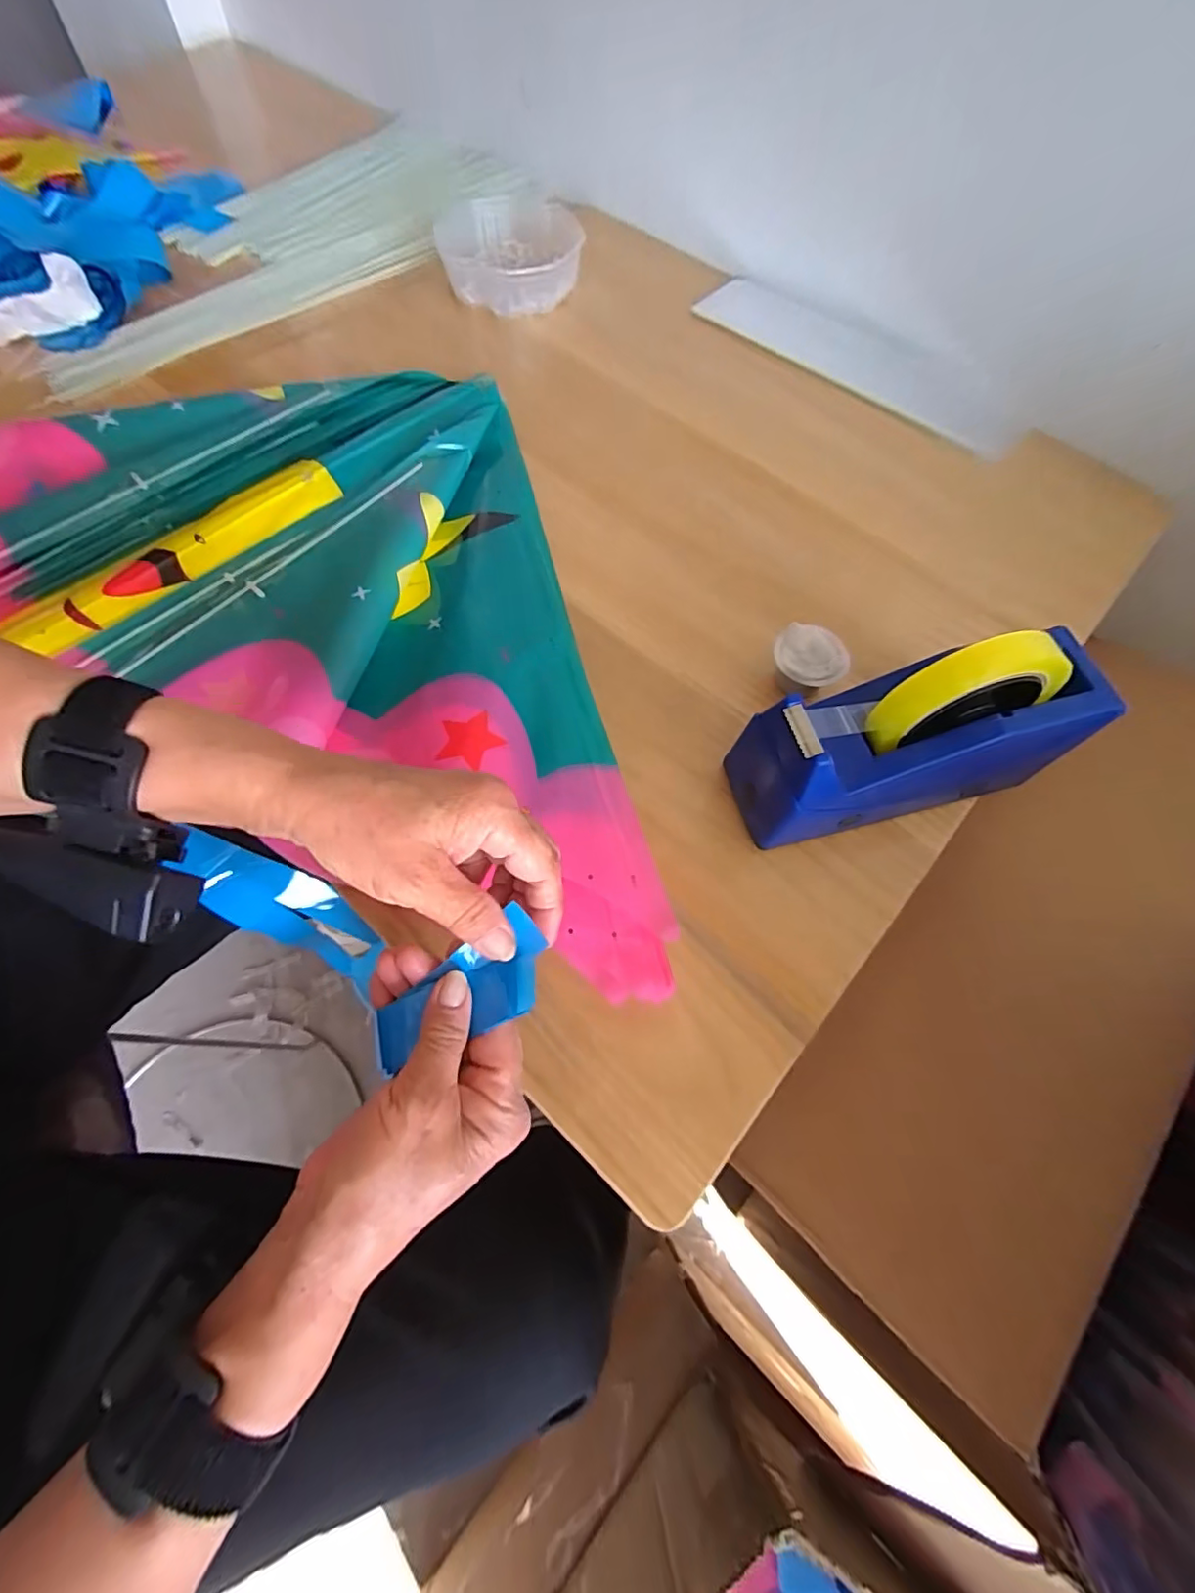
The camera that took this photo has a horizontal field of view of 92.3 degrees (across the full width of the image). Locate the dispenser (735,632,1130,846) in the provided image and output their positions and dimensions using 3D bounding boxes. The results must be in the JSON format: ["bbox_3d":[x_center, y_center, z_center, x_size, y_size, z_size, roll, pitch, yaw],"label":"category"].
[{"bbox_3d":[0.192,-0.037,0.342,0.193,0.138,0.063,-11,66,-7],"label":"dispenser"}]

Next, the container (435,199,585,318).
[{"bbox_3d":[-0.098,-0.603,0.639,0.149,0.047,0.173,-8,66,-6],"label":"container"}]

